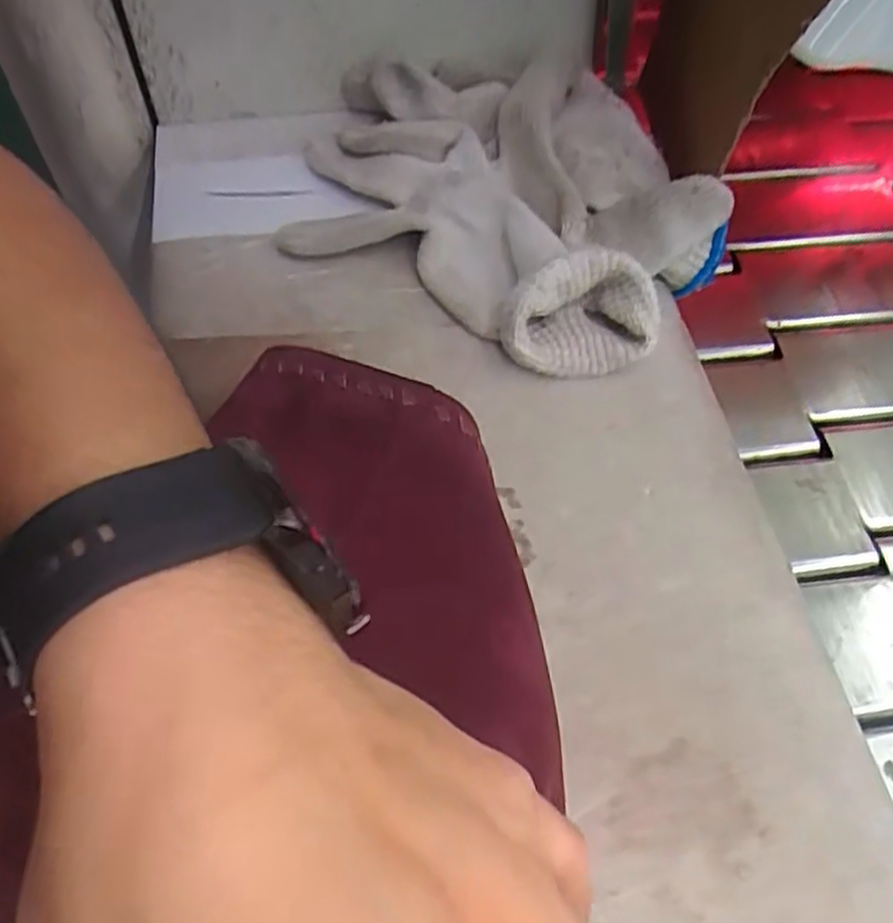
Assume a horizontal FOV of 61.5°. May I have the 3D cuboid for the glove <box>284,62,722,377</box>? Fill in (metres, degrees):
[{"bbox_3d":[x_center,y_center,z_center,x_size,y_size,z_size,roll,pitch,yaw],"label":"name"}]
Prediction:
[{"bbox_3d":[0.028,-0.139,0.366,0.208,0.045,0.174,31,61,15],"label":"glove"}]

